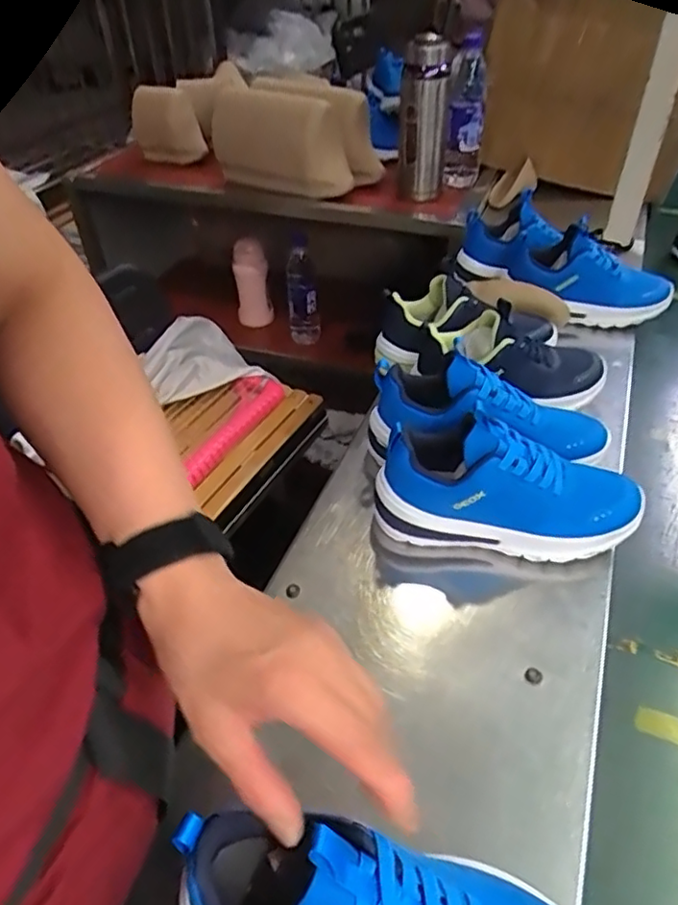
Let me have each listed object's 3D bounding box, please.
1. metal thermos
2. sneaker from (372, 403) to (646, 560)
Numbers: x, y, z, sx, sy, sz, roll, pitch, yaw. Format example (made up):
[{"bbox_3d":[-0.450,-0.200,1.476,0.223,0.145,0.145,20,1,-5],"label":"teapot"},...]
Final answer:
[{"bbox_3d":[0.134,-0.521,0.980,0.073,0.223,0.089,3,42,6],"label":"metal thermos"},{"bbox_3d":[0.145,0.020,0.523,0.222,0.103,0.089,6,43,8],"label":"sneaker"}]

